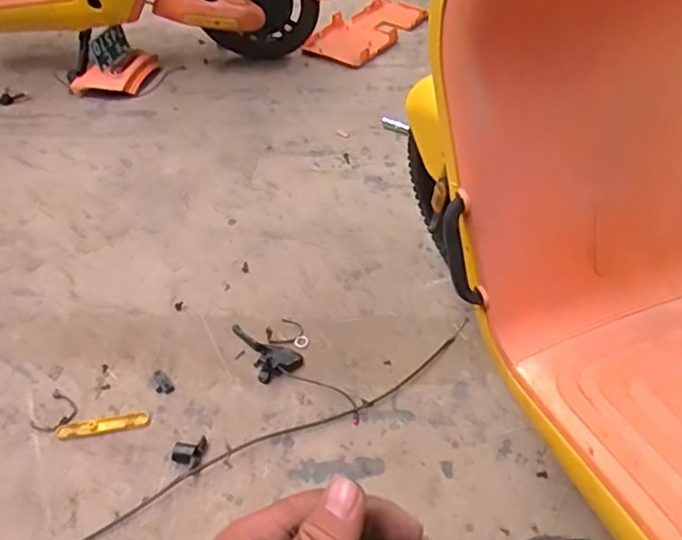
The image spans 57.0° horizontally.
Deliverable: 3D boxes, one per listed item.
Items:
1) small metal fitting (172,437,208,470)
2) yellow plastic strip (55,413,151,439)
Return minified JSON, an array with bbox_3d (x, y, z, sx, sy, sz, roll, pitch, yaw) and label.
[{"bbox_3d":[-0.241,0.291,1.014,0.047,0.023,0.051,-1,45,1],"label":"small metal fitting"},{"bbox_3d":[-0.410,0.269,1.082,0.157,0.005,0.030,-7,45,-5],"label":"yellow plastic strip"}]

